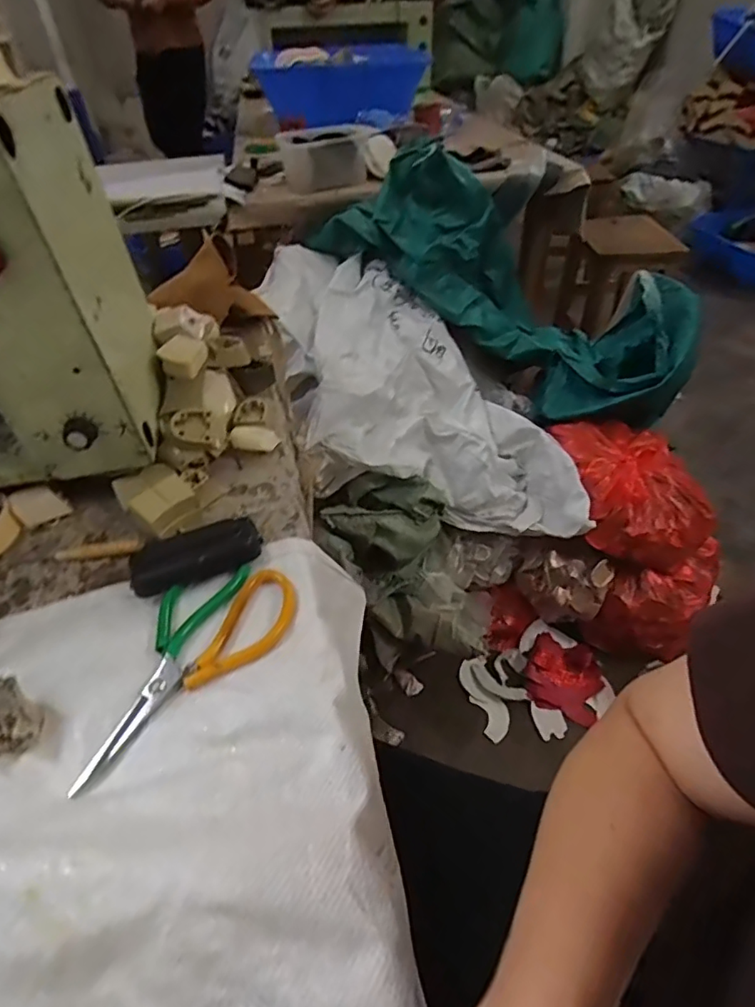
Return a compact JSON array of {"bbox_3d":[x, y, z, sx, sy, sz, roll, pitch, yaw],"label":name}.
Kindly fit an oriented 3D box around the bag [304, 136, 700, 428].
[{"bbox_3d":[0.280,-0.459,1.144,0.795,0.297,0.311,27,46,-11],"label":"bag"}]

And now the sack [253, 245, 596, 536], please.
[{"bbox_3d":[0.078,-0.213,1.067,0.463,0.346,0.635,-15,45,-10],"label":"sack"}]

